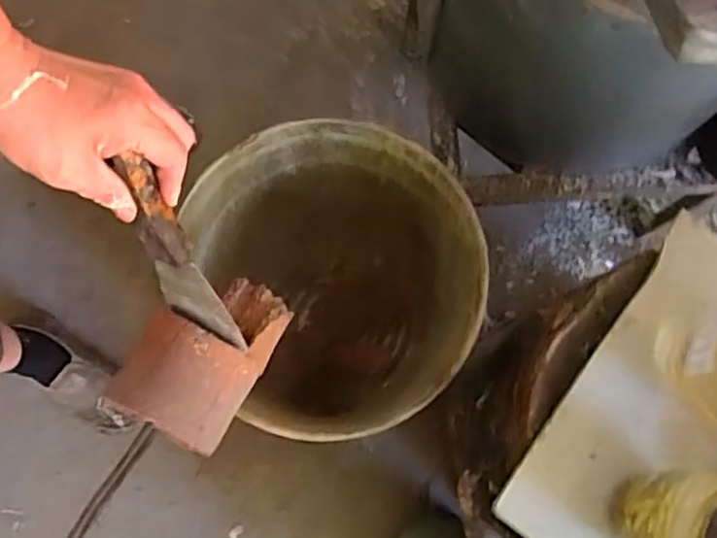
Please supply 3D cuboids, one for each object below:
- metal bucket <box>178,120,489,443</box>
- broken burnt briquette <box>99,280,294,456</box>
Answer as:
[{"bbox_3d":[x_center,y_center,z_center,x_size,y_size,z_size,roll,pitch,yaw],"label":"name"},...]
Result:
[{"bbox_3d":[-0.024,0.024,0.834,0.271,0.448,0.325,-15,79,-2],"label":"metal bucket"},{"bbox_3d":[-0.123,0.066,0.532,0.094,0.065,0.142,28,81,6],"label":"broken burnt briquette"}]

